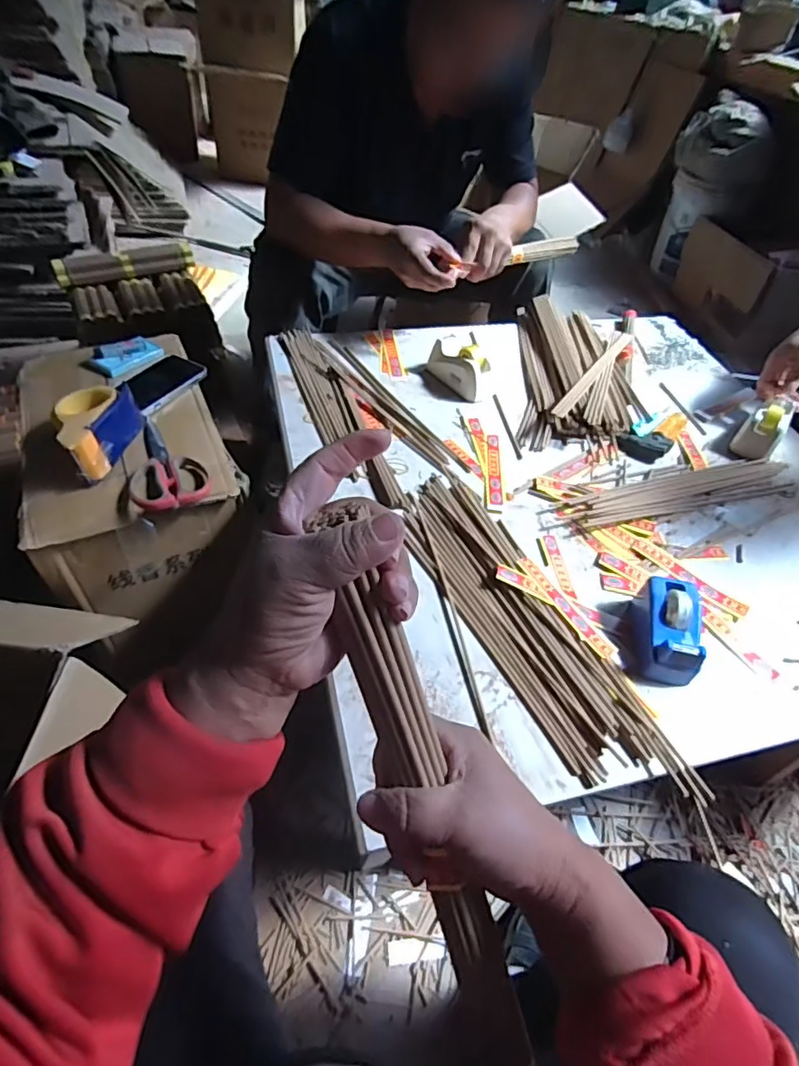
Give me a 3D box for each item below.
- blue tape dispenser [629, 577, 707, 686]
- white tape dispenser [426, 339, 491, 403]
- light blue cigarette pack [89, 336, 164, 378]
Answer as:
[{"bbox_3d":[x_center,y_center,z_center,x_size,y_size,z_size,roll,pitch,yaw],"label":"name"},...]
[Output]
[{"bbox_3d":[0.273,0.098,0.564,0.052,0.054,0.101,10,48,3],"label":"blue tape dispenser"},{"bbox_3d":[0.099,-0.262,0.867,0.064,0.057,0.113,-27,56,-27],"label":"white tape dispenser"},{"bbox_3d":[-0.441,-0.287,0.900,0.059,0.031,0.099,27,51,17],"label":"light blue cigarette pack"}]

